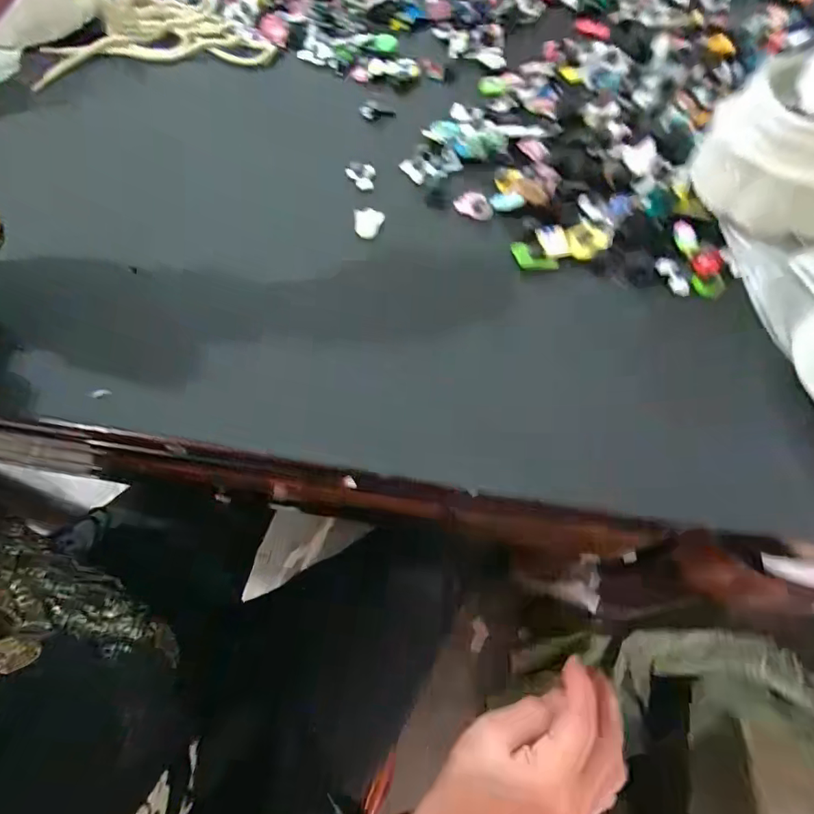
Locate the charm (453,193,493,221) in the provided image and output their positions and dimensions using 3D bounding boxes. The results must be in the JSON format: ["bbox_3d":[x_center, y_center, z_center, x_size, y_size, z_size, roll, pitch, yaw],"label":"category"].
[{"bbox_3d":[0.054,-0.159,0.384,0.022,0.006,0.031,-38,67,-17],"label":"charm"}]

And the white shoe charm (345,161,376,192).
[{"bbox_3d":[-0.038,-0.193,0.406,0.025,0.013,0.026,-8,62,-2],"label":"white shoe charm"}]

